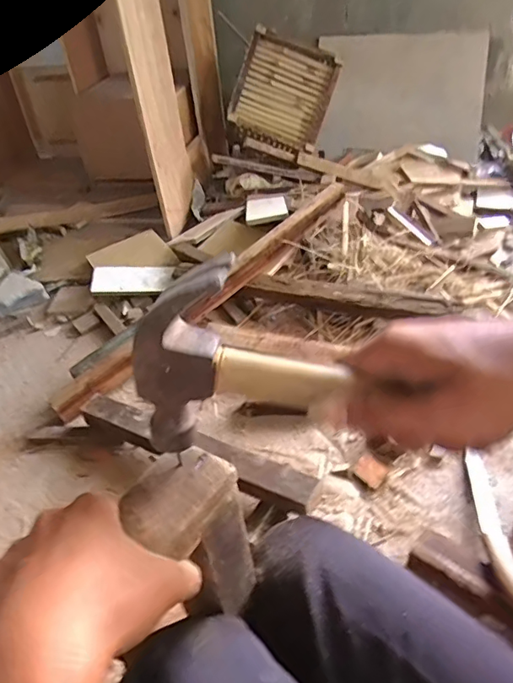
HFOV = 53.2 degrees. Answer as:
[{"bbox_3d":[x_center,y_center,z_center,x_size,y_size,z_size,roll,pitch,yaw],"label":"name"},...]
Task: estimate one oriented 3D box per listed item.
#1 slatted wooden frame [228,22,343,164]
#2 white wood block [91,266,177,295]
[{"bbox_3d":[0.089,-0.831,1.738,0.306,0.373,0.080,18,3,3],"label":"slatted wooden frame"},{"bbox_3d":[-0.346,-0.171,1.439,0.228,0.018,0.091,3,65,3],"label":"white wood block"}]

